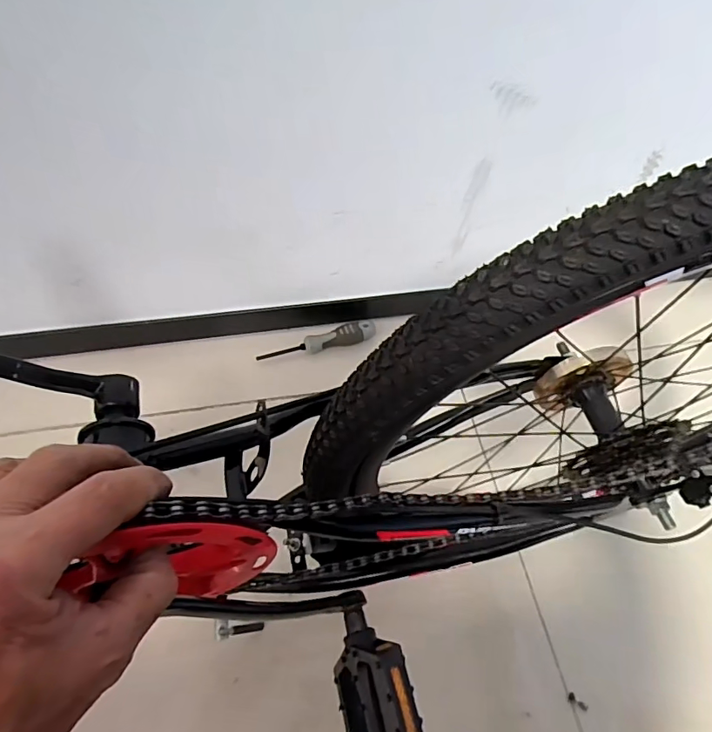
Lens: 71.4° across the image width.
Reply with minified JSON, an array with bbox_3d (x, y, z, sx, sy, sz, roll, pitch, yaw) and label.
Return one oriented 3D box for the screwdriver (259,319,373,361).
[{"bbox_3d":[-0.058,-0.032,0.775,0.183,0.033,0.032,-16,60,-15],"label":"screwdriver"}]

